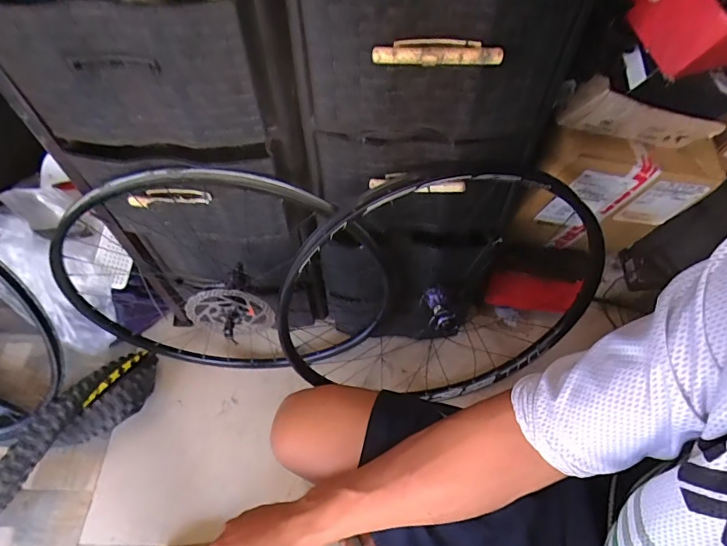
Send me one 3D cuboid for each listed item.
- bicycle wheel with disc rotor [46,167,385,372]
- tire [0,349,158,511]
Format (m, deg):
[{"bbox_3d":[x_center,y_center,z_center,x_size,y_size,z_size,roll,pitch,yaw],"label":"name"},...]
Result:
[{"bbox_3d":[-0.267,0.021,0.871,0.613,0.588,0.178,0,57,7],"label":"bicycle wheel with disc rotor"},{"bbox_3d":[-0.844,0.374,0.924,0.787,0.155,0.372,-9,59,-5],"label":"tire"}]

